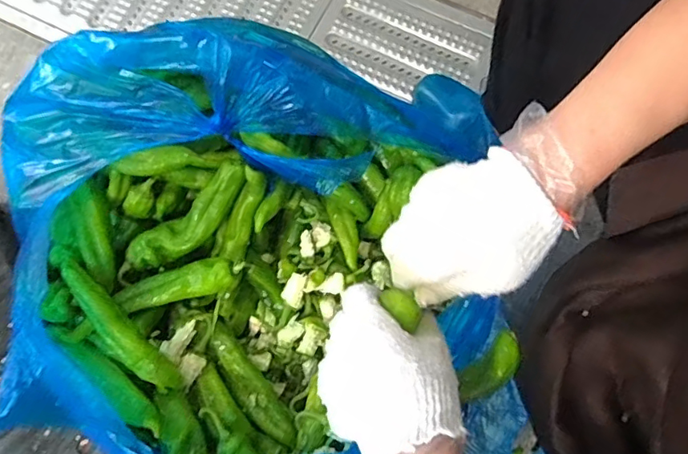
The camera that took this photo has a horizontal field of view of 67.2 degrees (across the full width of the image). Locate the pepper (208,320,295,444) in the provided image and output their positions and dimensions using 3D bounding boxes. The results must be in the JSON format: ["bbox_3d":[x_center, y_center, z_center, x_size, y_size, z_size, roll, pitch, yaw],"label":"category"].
[{"bbox_3d":[-0.111,0.191,0.617,0.039,0.030,0.156,-37,79,-8],"label":"pepper"}]

